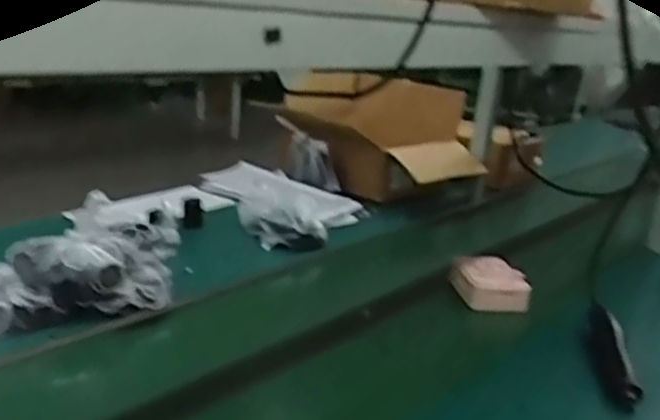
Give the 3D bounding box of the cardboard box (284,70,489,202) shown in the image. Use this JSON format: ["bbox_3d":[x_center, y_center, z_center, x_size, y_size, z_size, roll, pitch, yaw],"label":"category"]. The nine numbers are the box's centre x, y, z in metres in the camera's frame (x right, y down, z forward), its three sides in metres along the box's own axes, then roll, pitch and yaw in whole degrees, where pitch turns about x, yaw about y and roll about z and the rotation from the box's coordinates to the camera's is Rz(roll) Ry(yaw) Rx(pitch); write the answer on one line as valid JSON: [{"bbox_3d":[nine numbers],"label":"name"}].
[{"bbox_3d":[0.058,-0.190,1.645,0.555,0.247,0.327,20,23,37],"label":"cardboard box"}]

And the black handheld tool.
[{"bbox_3d":[0.387,0.197,0.933,0.049,0.057,0.211,10,18,6],"label":"black handheld tool"}]

